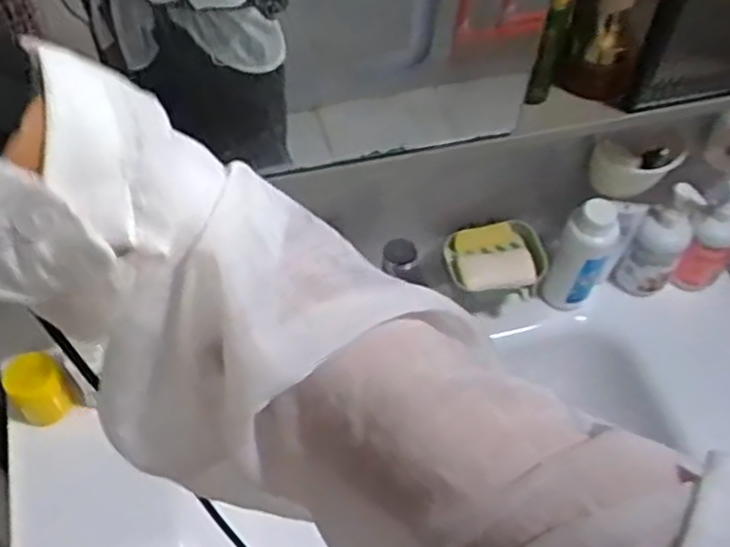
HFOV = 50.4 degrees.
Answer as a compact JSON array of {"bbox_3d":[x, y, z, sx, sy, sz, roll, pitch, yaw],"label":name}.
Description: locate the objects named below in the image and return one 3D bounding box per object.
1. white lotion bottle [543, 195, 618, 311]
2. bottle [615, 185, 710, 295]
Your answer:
[{"bbox_3d":[0.286,-0.025,1.037,0.071,0.175,0.054,22,54,13],"label":"white lotion bottle"},{"bbox_3d":[0.403,-0.040,1.063,0.069,0.187,0.059,28,56,17],"label":"bottle"}]

